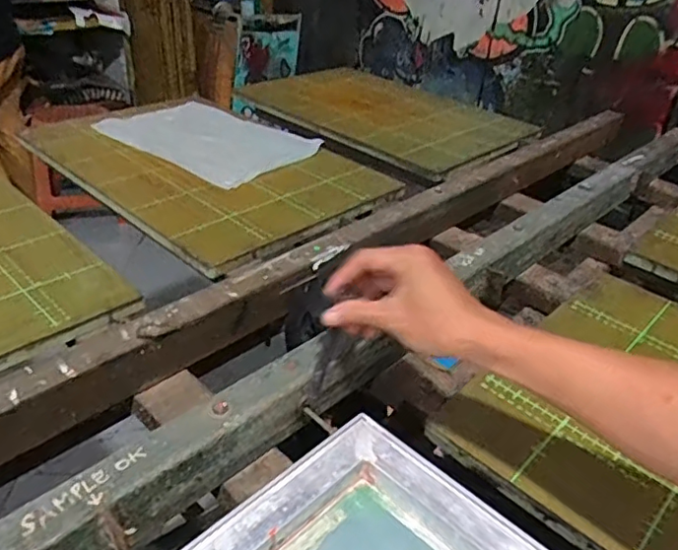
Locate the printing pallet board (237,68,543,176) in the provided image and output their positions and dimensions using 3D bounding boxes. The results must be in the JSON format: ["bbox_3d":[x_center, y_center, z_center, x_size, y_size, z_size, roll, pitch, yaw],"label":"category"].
[{"bbox_3d":[0.112,-0.376,1.311,0.410,0.031,0.611,-22,42,-34],"label":"printing pallet board"}]

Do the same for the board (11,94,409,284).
[{"bbox_3d":[-0.227,-0.201,1.024,0.575,0.026,0.416,31,41,32],"label":"board"}]

